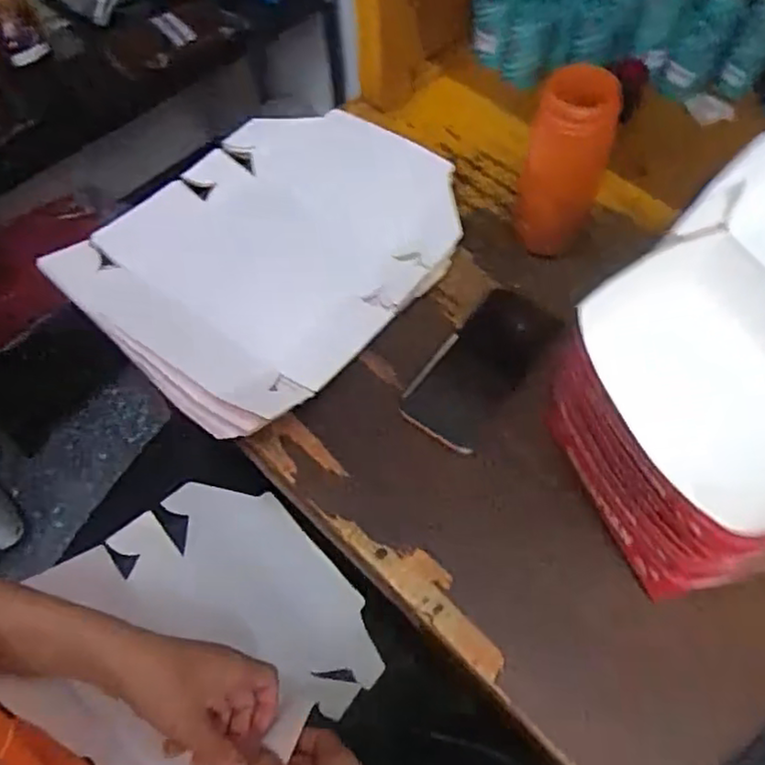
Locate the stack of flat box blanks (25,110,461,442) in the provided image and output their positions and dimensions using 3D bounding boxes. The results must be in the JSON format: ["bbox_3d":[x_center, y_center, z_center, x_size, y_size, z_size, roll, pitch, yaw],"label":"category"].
[{"bbox_3d":[-0.107,-0.139,0.664,0.302,0.044,0.357,37,68,21],"label":"stack of flat box blanks"}]

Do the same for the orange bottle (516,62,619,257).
[{"bbox_3d":[0.165,-0.198,0.619,0.071,0.180,0.068,13,61,10],"label":"orange bottle"}]

